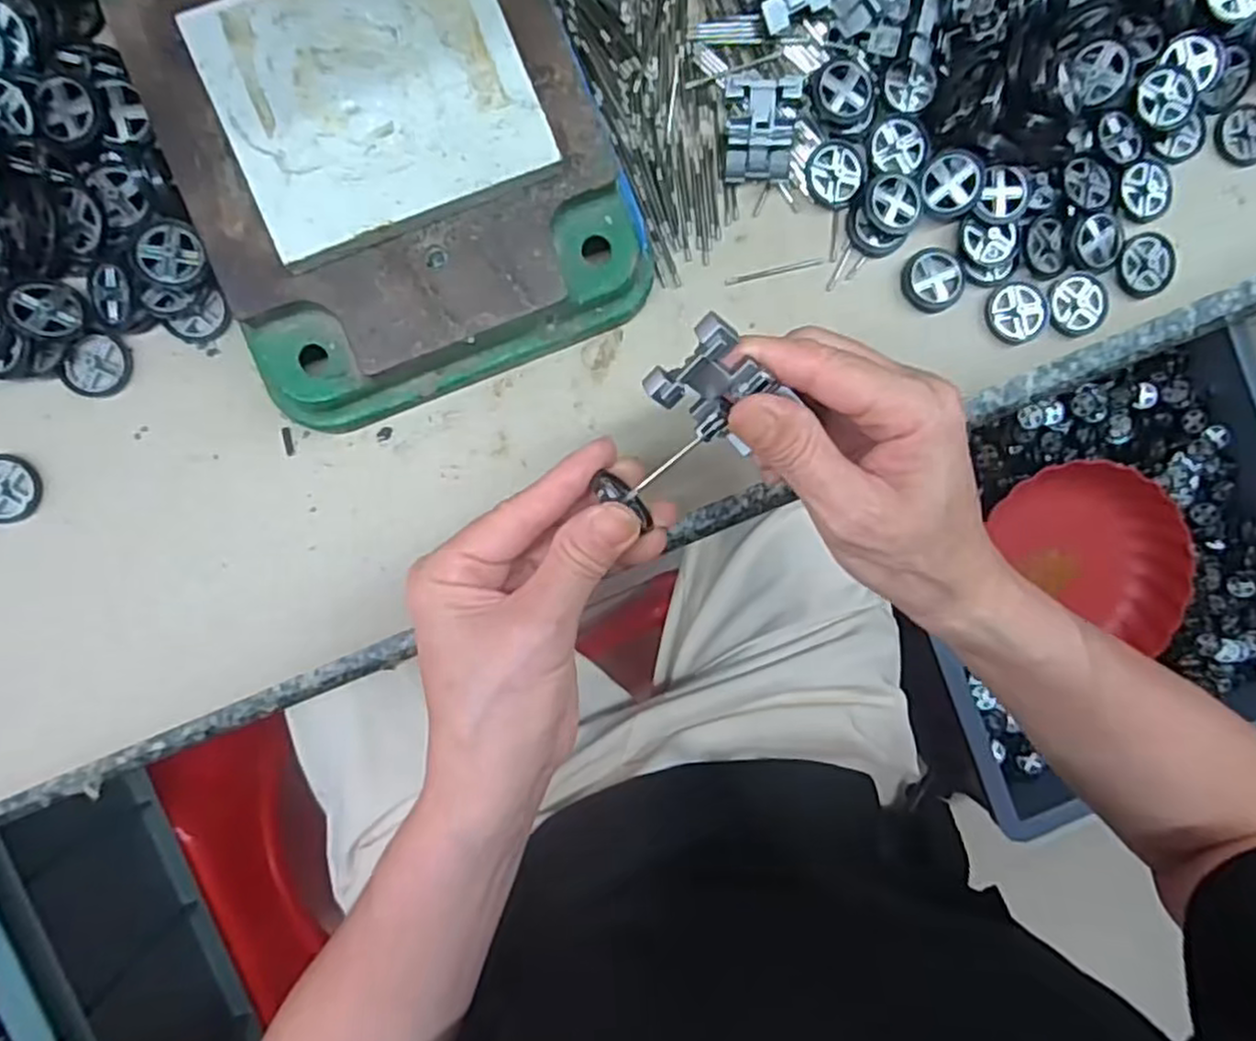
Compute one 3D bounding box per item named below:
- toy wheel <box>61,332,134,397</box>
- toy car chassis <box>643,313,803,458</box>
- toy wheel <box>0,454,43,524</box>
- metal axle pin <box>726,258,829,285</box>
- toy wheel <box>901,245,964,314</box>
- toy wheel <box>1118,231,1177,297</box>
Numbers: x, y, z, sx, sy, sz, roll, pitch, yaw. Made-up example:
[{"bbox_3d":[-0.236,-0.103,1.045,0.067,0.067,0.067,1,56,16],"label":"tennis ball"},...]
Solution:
[{"bbox_3d":[-0.218,-0.064,0.302,0.022,0.005,0.027,23,89,-5],"label":"toy wheel"},{"bbox_3d":[0.030,-0.043,0.238,0.038,0.015,0.031,41,121,-11],"label":"toy car chassis"},{"bbox_3d":[-0.254,-0.013,0.297,0.025,0.005,0.028,-38,94,-3],"label":"toy wheel"},{"bbox_3d":[0.066,-0.111,0.326,0.047,0.004,0.004,-13,92,-5],"label":"metal axle pin"},{"bbox_3d":[0.136,-0.108,0.326,0.028,0.004,0.028,0,91,-5],"label":"toy wheel"},{"bbox_3d":[0.236,-0.116,0.335,0.028,0.006,0.027,0,91,-5],"label":"toy wheel"}]

